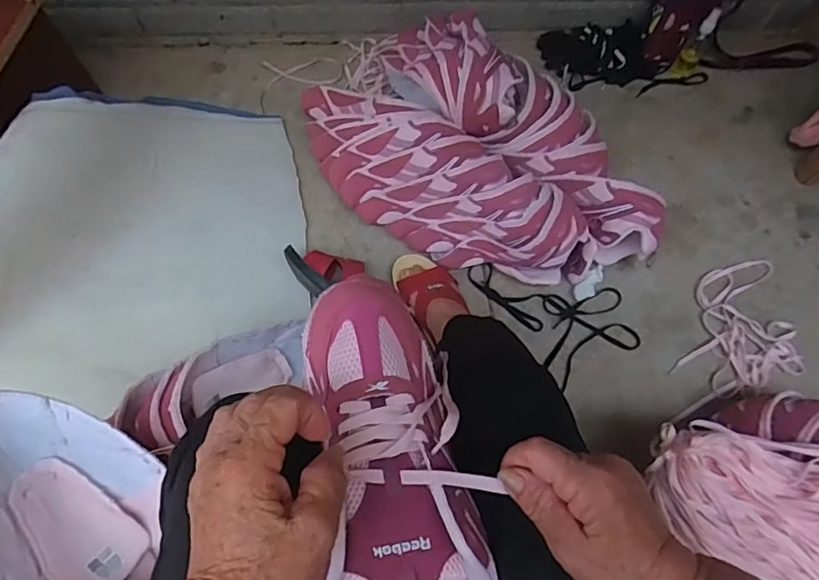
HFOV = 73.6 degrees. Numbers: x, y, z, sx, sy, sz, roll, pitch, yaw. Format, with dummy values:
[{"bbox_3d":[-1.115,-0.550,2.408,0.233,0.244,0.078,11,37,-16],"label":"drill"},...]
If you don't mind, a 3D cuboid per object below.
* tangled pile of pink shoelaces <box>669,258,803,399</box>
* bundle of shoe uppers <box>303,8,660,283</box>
[{"bbox_3d":[0.546,0.060,0.884,0.179,0.025,0.233,24,69,7],"label":"tangled pile of pink shoelaces"},{"bbox_3d":[0.093,-0.219,0.874,0.611,0.190,0.327,38,71,12],"label":"bundle of shoe uppers"}]

